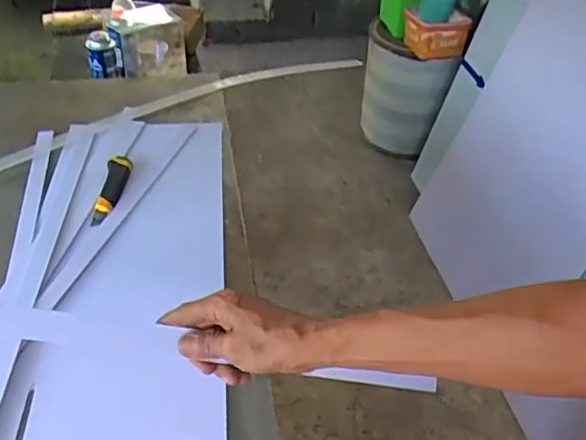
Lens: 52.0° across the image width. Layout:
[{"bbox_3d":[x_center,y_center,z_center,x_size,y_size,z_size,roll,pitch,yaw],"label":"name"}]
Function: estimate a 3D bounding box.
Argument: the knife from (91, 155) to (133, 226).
[{"bbox_3d":[-0.295,-0.050,0.978,0.040,0.026,0.151,1,41,0],"label":"knife"}]

